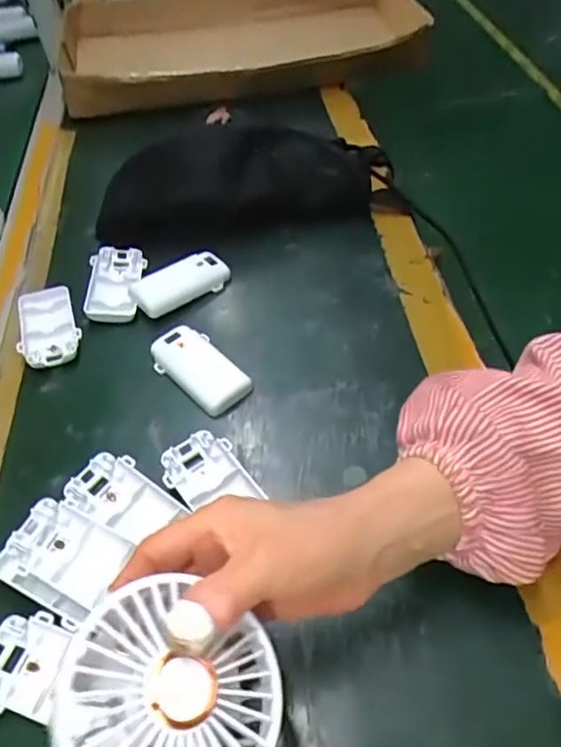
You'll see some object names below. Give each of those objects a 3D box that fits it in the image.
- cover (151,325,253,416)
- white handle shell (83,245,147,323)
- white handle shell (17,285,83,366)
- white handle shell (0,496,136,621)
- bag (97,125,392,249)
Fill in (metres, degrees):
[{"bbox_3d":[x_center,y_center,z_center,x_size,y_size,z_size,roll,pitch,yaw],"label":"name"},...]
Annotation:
[{"bbox_3d":[-0.066,-0.006,0.466,0.093,0.012,0.047,33,61,30],"label":"cover"},{"bbox_3d":[-0.155,-0.087,0.539,0.050,0.014,0.097,-4,49,4],"label":"white handle shell"},{"bbox_3d":[-0.205,-0.042,0.508,0.050,0.014,0.095,-17,50,-7],"label":"white handle shell"},{"bbox_3d":[-0.135,0.117,0.360,0.079,0.022,0.054,17,54,20],"label":"white handle shell"},{"bbox_3d":[-0.033,-0.197,0.574,0.279,0.077,0.104,-6,49,2],"label":"bag"}]

